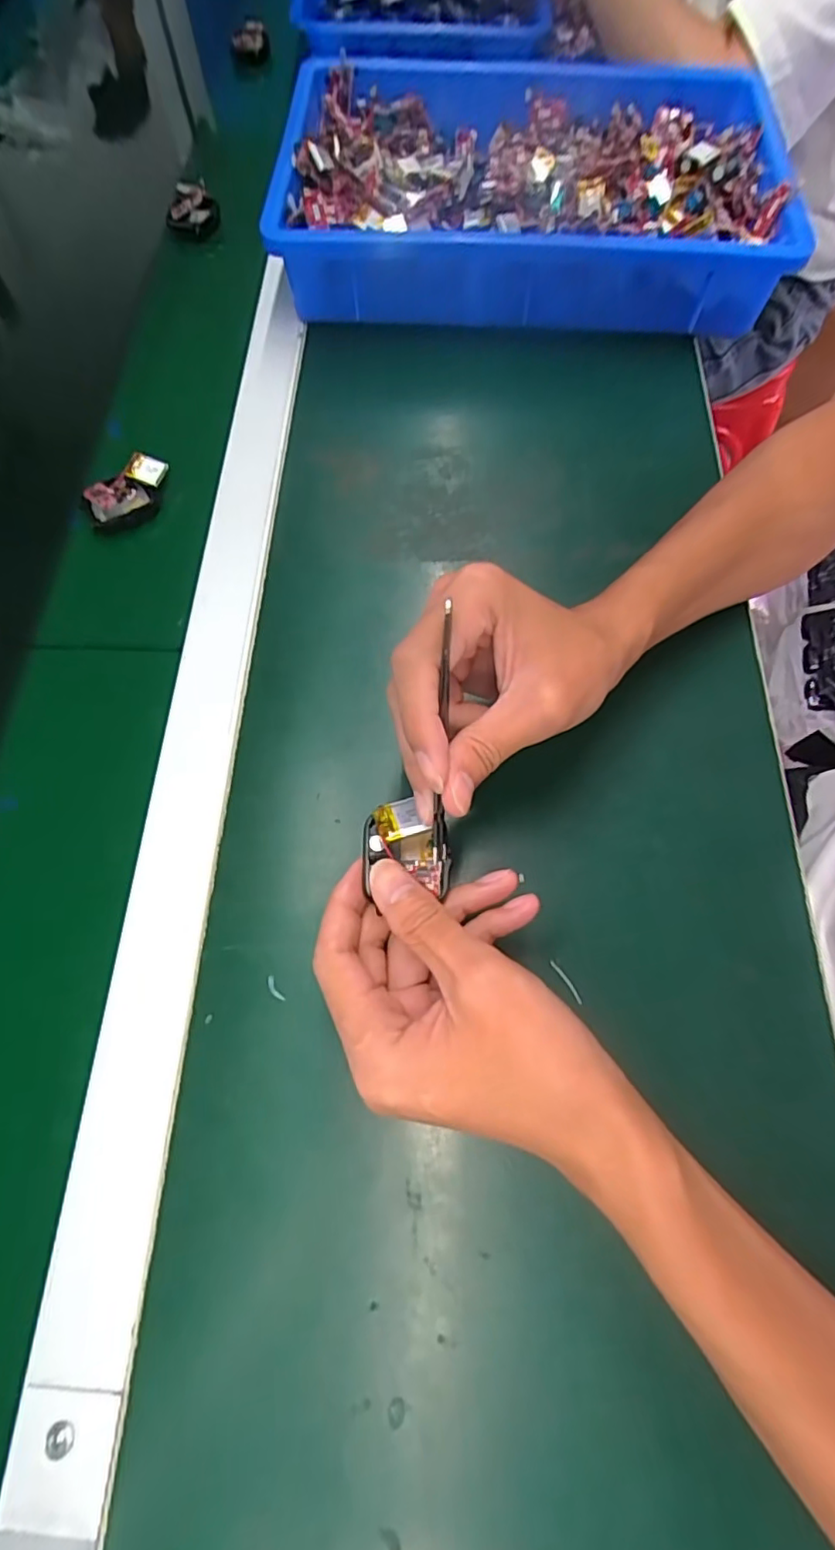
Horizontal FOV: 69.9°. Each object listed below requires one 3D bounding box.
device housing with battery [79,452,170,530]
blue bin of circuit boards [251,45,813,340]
[{"bbox_3d":[-0.191,-0.186,0.394,0.059,0.019,0.033,-34,72,-12],"label":"device housing with battery"},{"bbox_3d":[0.086,-0.461,0.473,0.370,0.071,0.263,1,68,2],"label":"blue bin of circuit boards"}]

